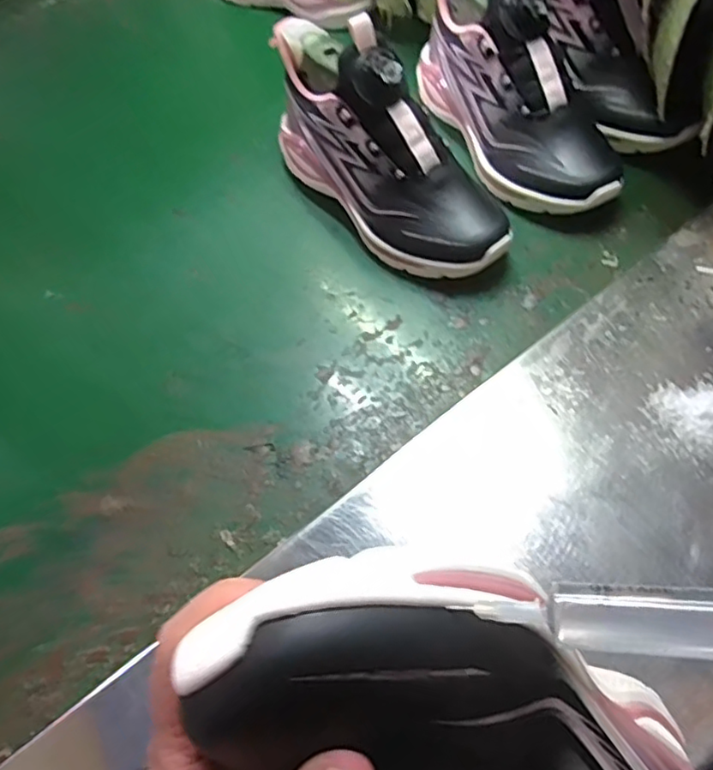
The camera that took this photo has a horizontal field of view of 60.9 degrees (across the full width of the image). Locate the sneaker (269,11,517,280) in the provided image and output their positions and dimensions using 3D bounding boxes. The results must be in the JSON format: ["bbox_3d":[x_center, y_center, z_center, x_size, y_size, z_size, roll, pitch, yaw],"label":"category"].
[{"bbox_3d":[0.022,-0.194,0.502,0.079,0.140,0.242,-36,65,-16],"label":"sneaker"}]

